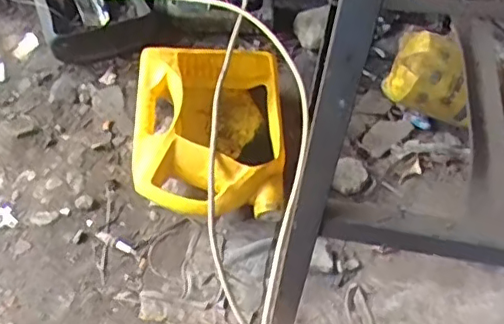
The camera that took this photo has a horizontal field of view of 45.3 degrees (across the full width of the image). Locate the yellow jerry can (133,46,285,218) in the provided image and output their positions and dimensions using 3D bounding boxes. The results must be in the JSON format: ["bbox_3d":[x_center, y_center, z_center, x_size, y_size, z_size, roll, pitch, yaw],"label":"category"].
[{"bbox_3d":[-0.068,-0.051,0.966,0.225,0.124,0.312,-2,50,-3],"label":"yellow jerry can"}]

